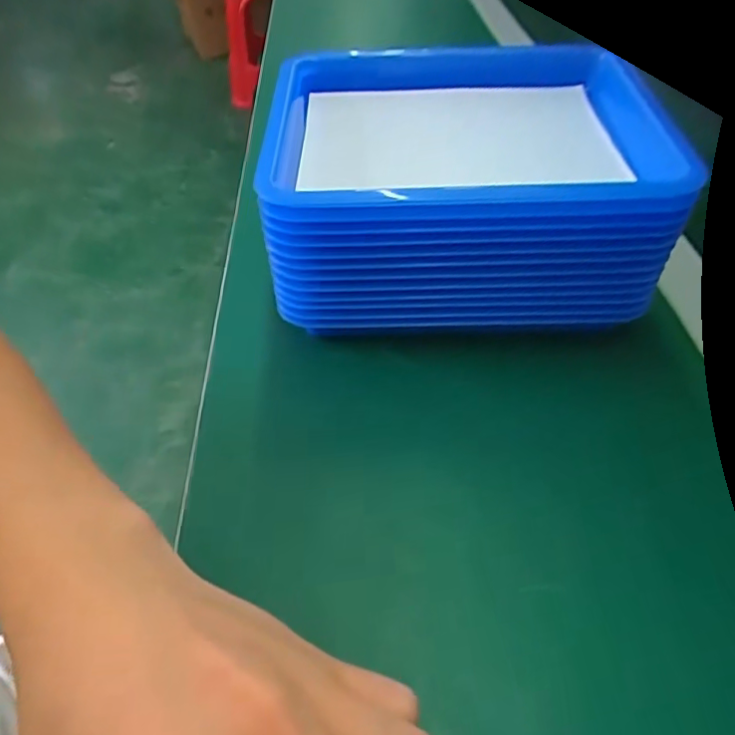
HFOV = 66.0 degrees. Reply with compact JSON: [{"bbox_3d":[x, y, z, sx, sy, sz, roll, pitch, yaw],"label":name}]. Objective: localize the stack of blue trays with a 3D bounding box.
[{"bbox_3d":[0.050,-0.121,0.356,0.214,0.091,0.193,-1,46,2],"label":"stack of blue trays"}]

